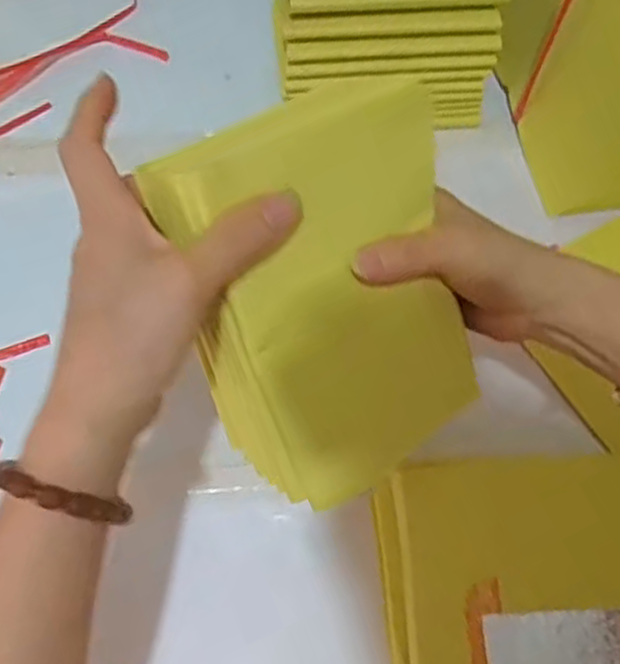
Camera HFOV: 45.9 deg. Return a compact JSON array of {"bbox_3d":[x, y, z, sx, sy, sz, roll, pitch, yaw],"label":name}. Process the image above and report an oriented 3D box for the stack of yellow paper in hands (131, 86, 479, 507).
[{"bbox_3d":[0.010,-0.014,0.330,0.125,0.173,0.029,-29,27,-25],"label":"stack of yellow paper in hands"}]

